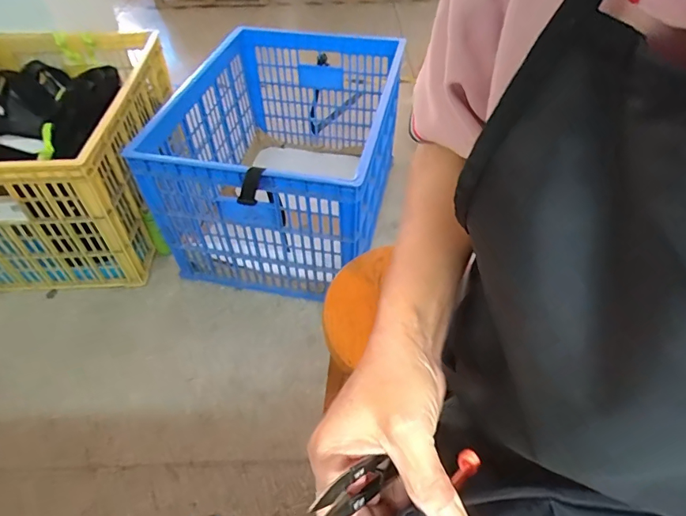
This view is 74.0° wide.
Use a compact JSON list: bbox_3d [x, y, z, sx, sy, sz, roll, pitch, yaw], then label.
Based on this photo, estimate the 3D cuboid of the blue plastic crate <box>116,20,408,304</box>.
[{"bbox_3d":[-0.173,-0.365,1.579,0.662,0.509,0.860,9,49,10],"label":"blue plastic crate"}]

